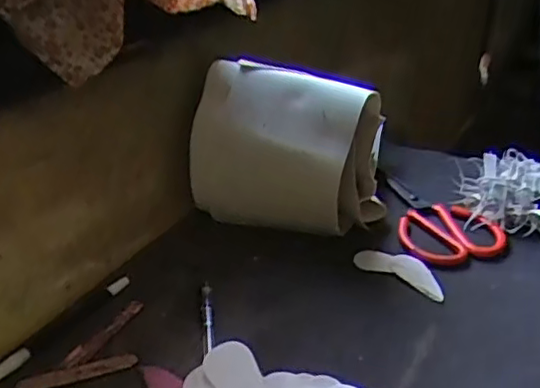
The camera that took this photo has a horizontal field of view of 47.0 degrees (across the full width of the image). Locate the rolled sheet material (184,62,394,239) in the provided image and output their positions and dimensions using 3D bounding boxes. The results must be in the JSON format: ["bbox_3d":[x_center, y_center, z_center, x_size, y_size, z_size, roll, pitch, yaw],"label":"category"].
[{"bbox_3d":[0.014,-0.038,0.617,0.181,0.160,0.062,9,30,18],"label":"rolled sheet material"}]

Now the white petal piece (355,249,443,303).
[{"bbox_3d":[0.125,0.070,0.581,0.091,0.006,0.043,19,35,33],"label":"white petal piece"}]

